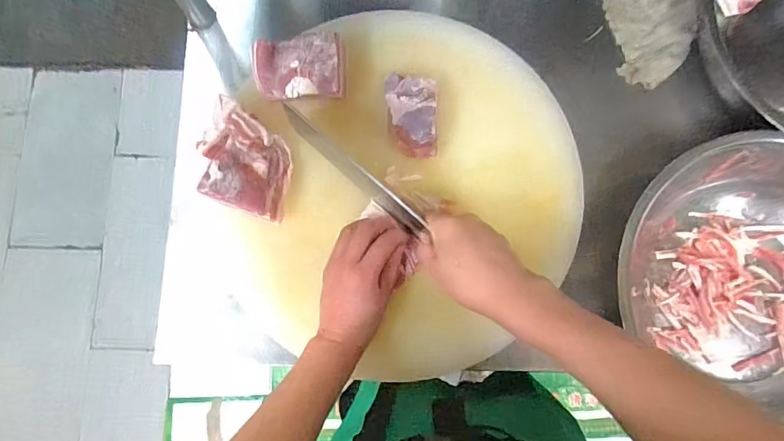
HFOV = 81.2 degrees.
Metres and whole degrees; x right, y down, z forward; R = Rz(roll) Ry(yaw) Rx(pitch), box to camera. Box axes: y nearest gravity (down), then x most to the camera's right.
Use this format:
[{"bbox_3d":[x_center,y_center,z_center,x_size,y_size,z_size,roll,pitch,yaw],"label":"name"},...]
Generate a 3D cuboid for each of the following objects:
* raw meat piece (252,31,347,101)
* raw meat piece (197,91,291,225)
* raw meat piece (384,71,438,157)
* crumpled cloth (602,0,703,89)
[{"bbox_3d":[-0.111,-0.181,0.541,0.108,0.032,0.074,-1,81,0],"label":"raw meat piece"},{"bbox_3d":[-0.169,-0.070,0.529,0.120,0.046,0.110,22,82,3],"label":"raw meat piece"},{"bbox_3d":[0.026,-0.129,0.556,0.065,0.048,0.103,-2,81,-1],"label":"raw meat piece"},{"bbox_3d":[0.382,-0.279,0.652,0.128,0.020,0.167,-10,81,17],"label":"crumpled cloth"}]

